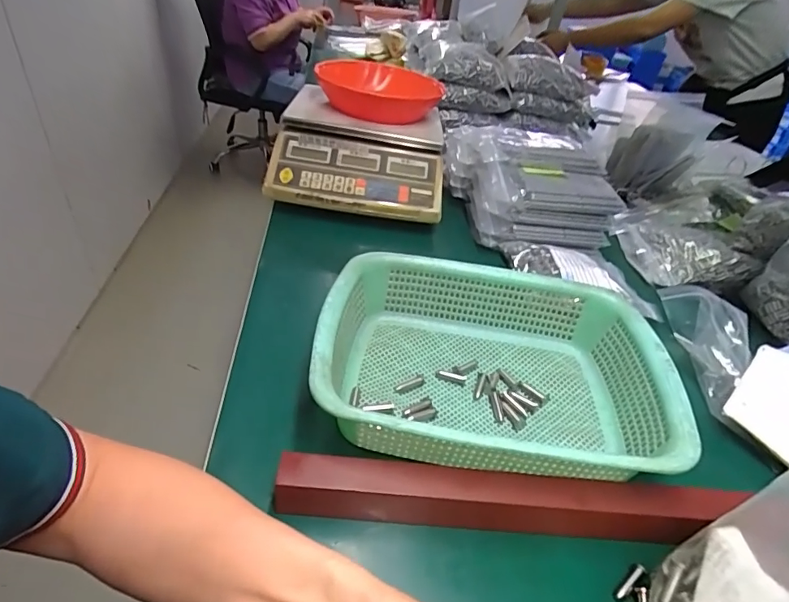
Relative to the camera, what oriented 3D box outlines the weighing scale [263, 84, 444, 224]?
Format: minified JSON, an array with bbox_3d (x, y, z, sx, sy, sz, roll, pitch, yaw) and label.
[{"bbox_3d":[-0.049,-0.233,0.748,0.246,0.124,0.241,7,38,-2],"label":"weighing scale"}]

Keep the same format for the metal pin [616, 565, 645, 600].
[{"bbox_3d":[0.167,0.197,0.328,0.031,0.004,0.006,-21,45,-33],"label":"metal pin"}]

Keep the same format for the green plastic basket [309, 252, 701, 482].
[{"bbox_3d":[0.083,0.061,0.425,0.290,0.081,0.215,8,36,2],"label":"green plastic basket"}]

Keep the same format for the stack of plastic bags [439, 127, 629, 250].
[{"bbox_3d":[0.202,-0.189,0.732,0.204,0.110,0.223,-1,39,-11],"label":"stack of plastic bags"}]

